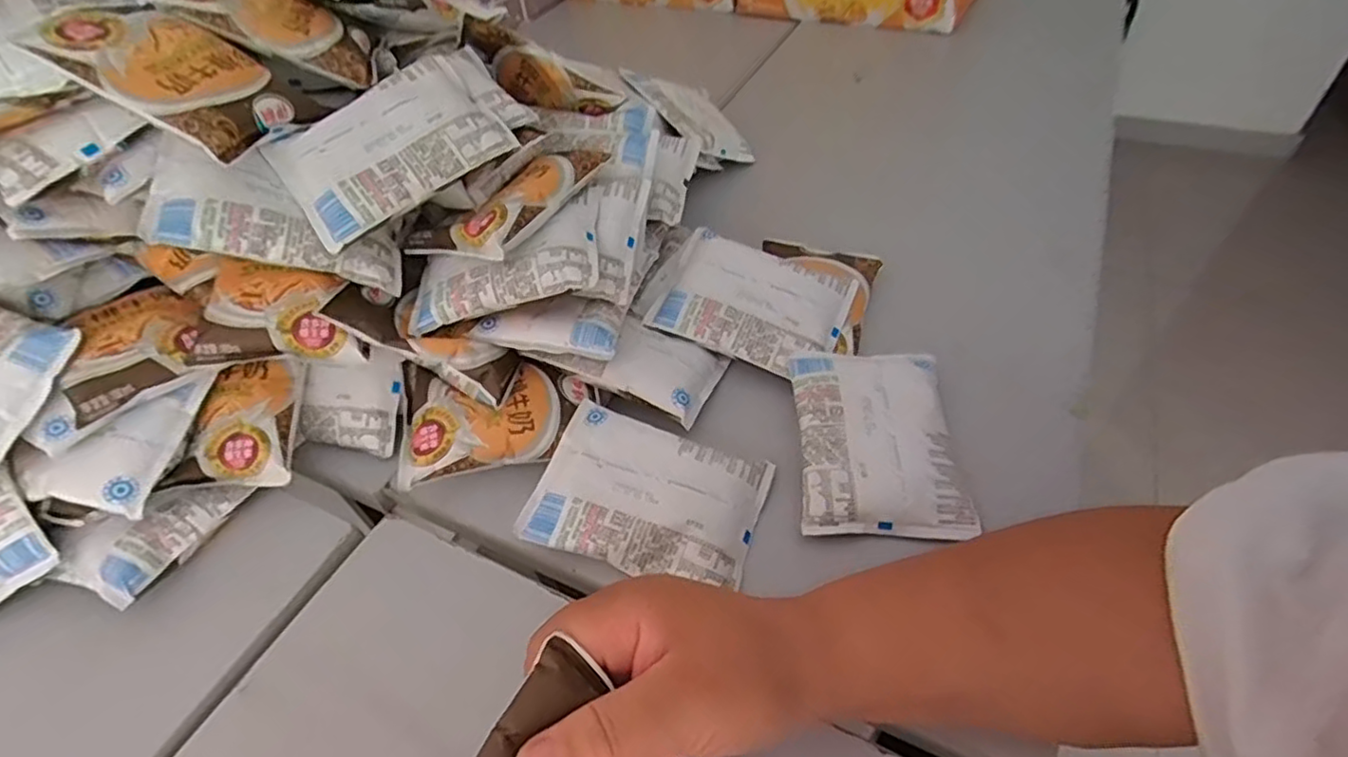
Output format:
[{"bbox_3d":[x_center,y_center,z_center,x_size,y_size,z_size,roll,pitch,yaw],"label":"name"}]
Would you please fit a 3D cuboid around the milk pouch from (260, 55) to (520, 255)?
[{"bbox_3d":[-0.175,-0.145,0.399,0.129,0.018,0.085,-37,82,-16],"label":"milk pouch"}]

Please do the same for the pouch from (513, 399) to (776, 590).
[{"bbox_3d":[-0.015,0.067,0.385,0.128,0.027,0.092,10,49,14],"label":"pouch"}]

